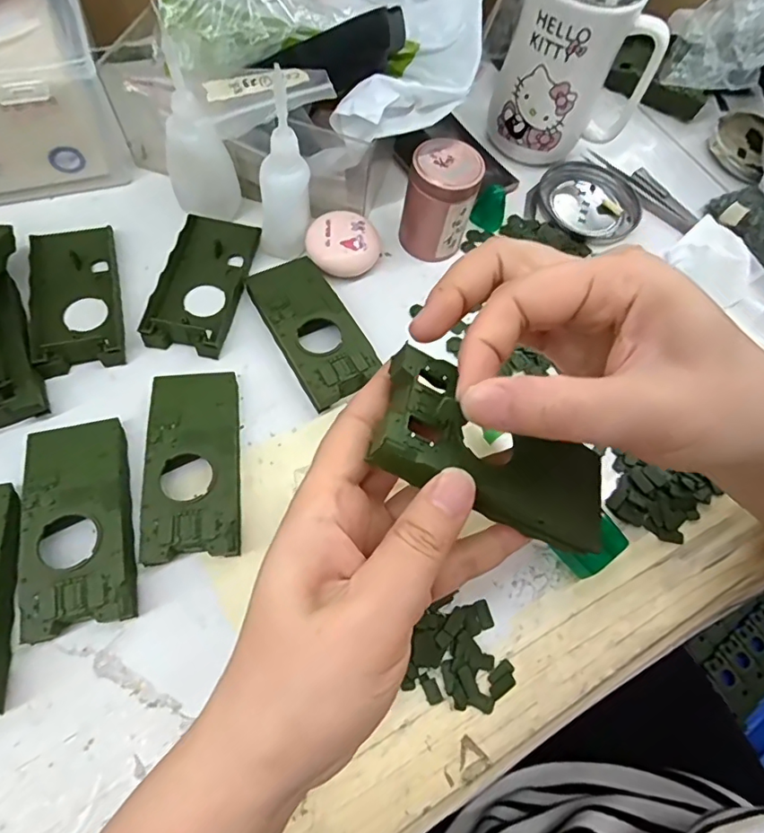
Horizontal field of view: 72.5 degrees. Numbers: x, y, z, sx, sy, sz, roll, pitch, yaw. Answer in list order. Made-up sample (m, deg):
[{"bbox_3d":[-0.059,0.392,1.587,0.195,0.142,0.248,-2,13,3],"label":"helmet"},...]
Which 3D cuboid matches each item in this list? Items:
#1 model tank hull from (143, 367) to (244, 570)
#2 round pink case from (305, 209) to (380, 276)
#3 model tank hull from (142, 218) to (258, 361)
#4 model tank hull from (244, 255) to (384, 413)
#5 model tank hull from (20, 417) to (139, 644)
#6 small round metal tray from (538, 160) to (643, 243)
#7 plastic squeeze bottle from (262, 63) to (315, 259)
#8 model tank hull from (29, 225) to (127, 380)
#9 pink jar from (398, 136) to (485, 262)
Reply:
[{"bbox_3d":[-0.099,0.024,0.277,0.046,0.017,0.104,-5,65,-9],"label":"model tank hull"},{"bbox_3d":[-0.026,-0.113,0.348,0.047,0.026,0.039,1,64,-6],"label":"round pink case"},{"bbox_3d":[-0.113,-0.088,0.331,0.046,0.017,0.105,9,64,-2],"label":"model tank hull"},{"bbox_3d":[-0.042,-0.055,0.319,0.046,0.012,0.105,-25,70,-17],"label":"model tank hull"},{"bbox_3d":[-0.149,0.052,0.261,0.048,0.022,0.104,-14,67,-12],"label":"model tank hull"},{"bbox_3d":[0.160,-0.165,0.407,0.075,0.020,0.077,2,64,-5],"label":"small round metal tray"},{"bbox_3d":[-0.061,-0.145,0.308,0.026,0.102,0.032,16,64,1],"label":"plastic squeeze bottle"},{"bbox_3d":[-0.186,-0.073,0.317,0.048,0.017,0.099,-12,66,-12],"label":"model tank hull"},{"bbox_3d":[0.037,-0.140,0.345,0.045,0.066,0.041,5,65,-4],"label":"pink jar"}]

